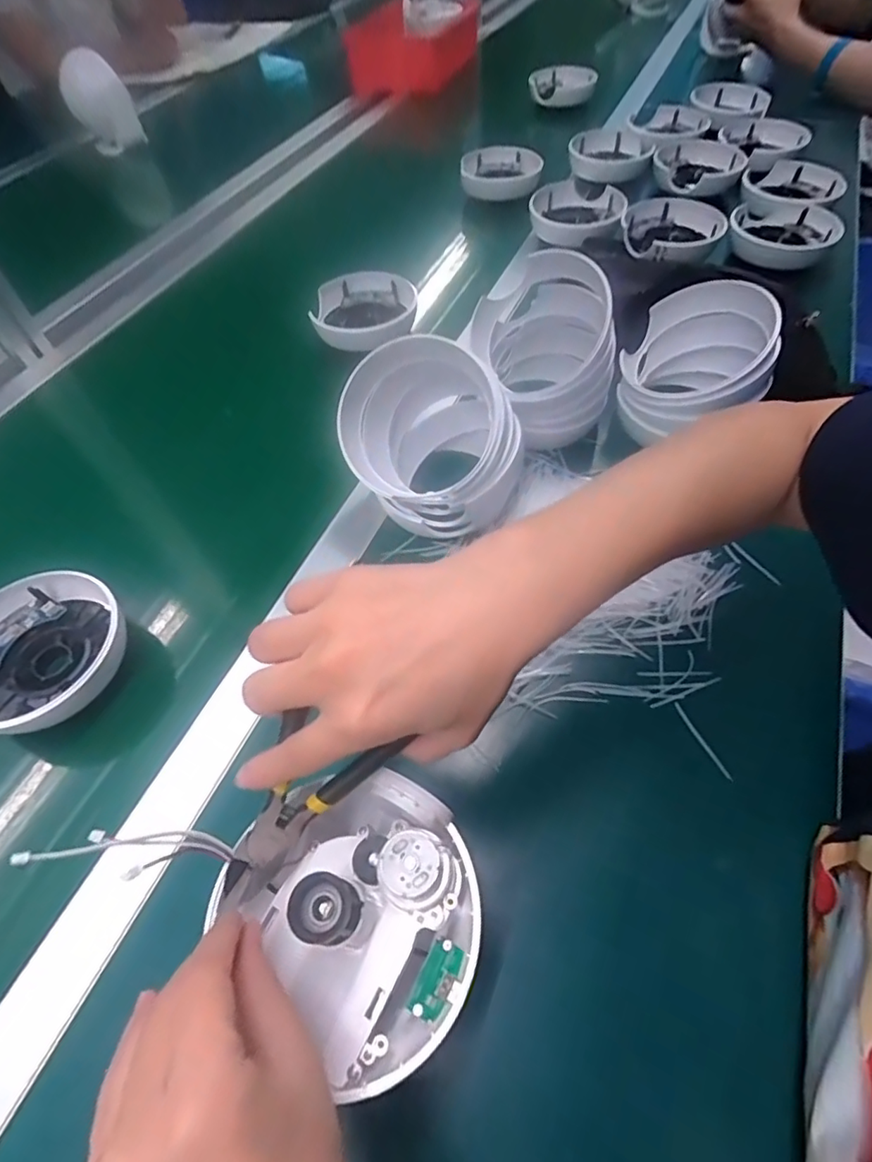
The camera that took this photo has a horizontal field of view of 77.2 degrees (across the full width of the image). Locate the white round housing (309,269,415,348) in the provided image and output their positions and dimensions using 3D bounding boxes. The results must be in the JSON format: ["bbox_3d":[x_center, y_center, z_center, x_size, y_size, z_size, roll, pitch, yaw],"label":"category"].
[{"bbox_3d":[-0.077,-0.292,0.601,0.110,0.033,0.120,-1,55,2],"label":"white round housing"}]

